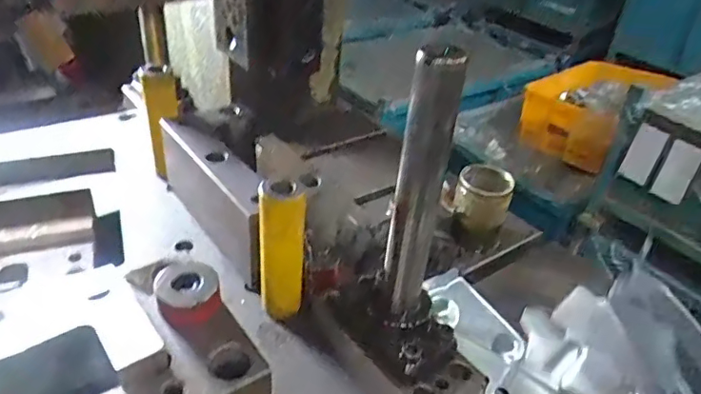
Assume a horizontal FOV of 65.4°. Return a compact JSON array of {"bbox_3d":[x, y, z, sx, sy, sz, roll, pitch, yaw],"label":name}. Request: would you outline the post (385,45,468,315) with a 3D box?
[{"bbox_3d":[0.047,-0.002,0.385,0.032,0.212,0.037,7,35,5],"label":"post"}]

